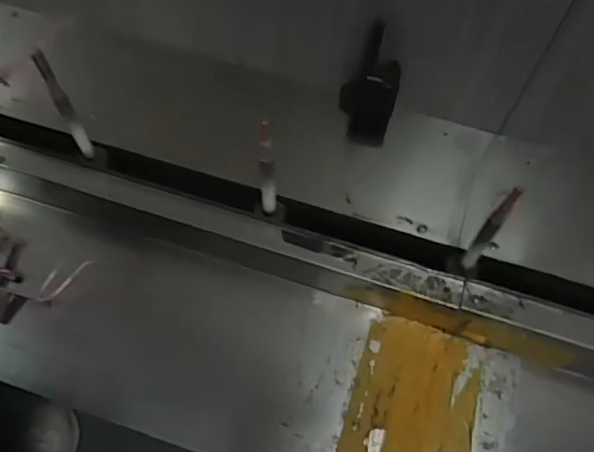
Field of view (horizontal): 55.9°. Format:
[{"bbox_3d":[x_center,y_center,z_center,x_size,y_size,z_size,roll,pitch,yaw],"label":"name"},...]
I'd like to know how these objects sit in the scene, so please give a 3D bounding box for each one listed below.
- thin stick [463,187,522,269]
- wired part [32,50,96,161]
[{"bbox_3d":[0.208,0.005,0.604,0.015,0.165,0.017,30,68,15],"label":"thin stick"},{"bbox_3d":[-0.279,-0.136,0.684,0.019,0.200,0.016,-32,67,-14],"label":"wired part"}]

